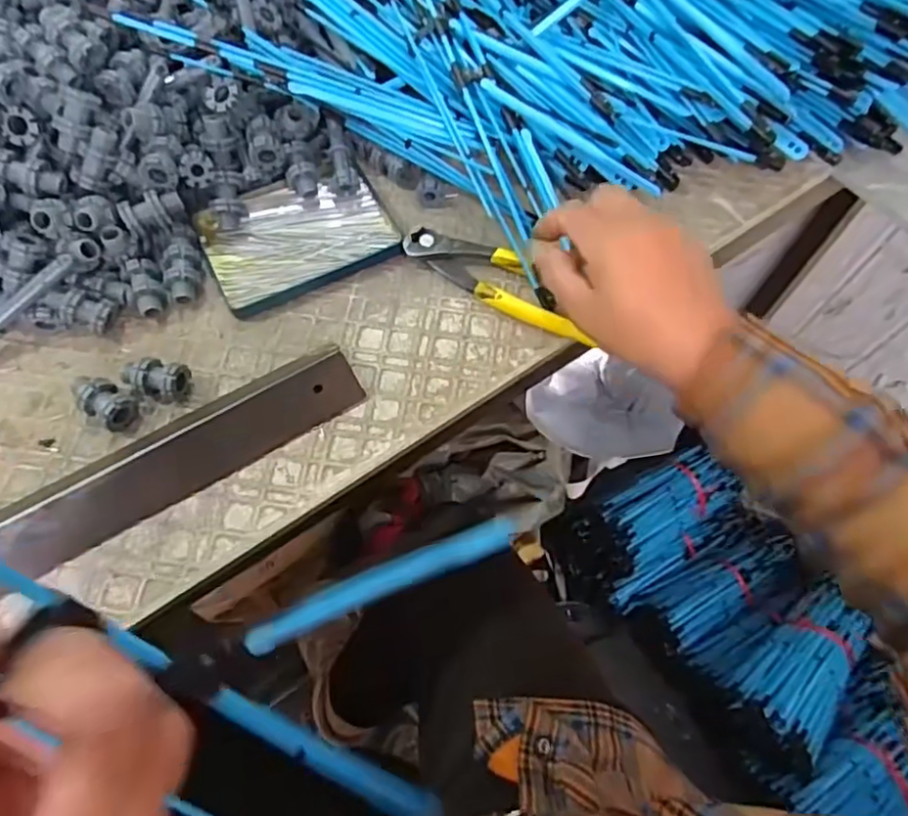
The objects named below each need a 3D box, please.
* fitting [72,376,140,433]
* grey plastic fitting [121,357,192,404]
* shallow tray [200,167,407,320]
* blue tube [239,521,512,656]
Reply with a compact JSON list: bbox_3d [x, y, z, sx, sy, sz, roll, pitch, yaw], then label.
[{"bbox_3d":[-0.214,-0.004,0.389,0.039,0.022,0.023,34,68,13],"label":"fitting"},{"bbox_3d":[-0.184,-0.017,0.396,0.034,0.022,0.022,12,65,4],"label":"grey plastic fitting"},{"bbox_3d":[-0.111,-0.124,0.453,0.127,0.017,0.092,-24,68,-13],"label":"shallow tray"},{"bbox_3d":[-0.019,0.064,0.247,0.135,0.008,0.014,-11,59,-48],"label":"blue tube"}]

